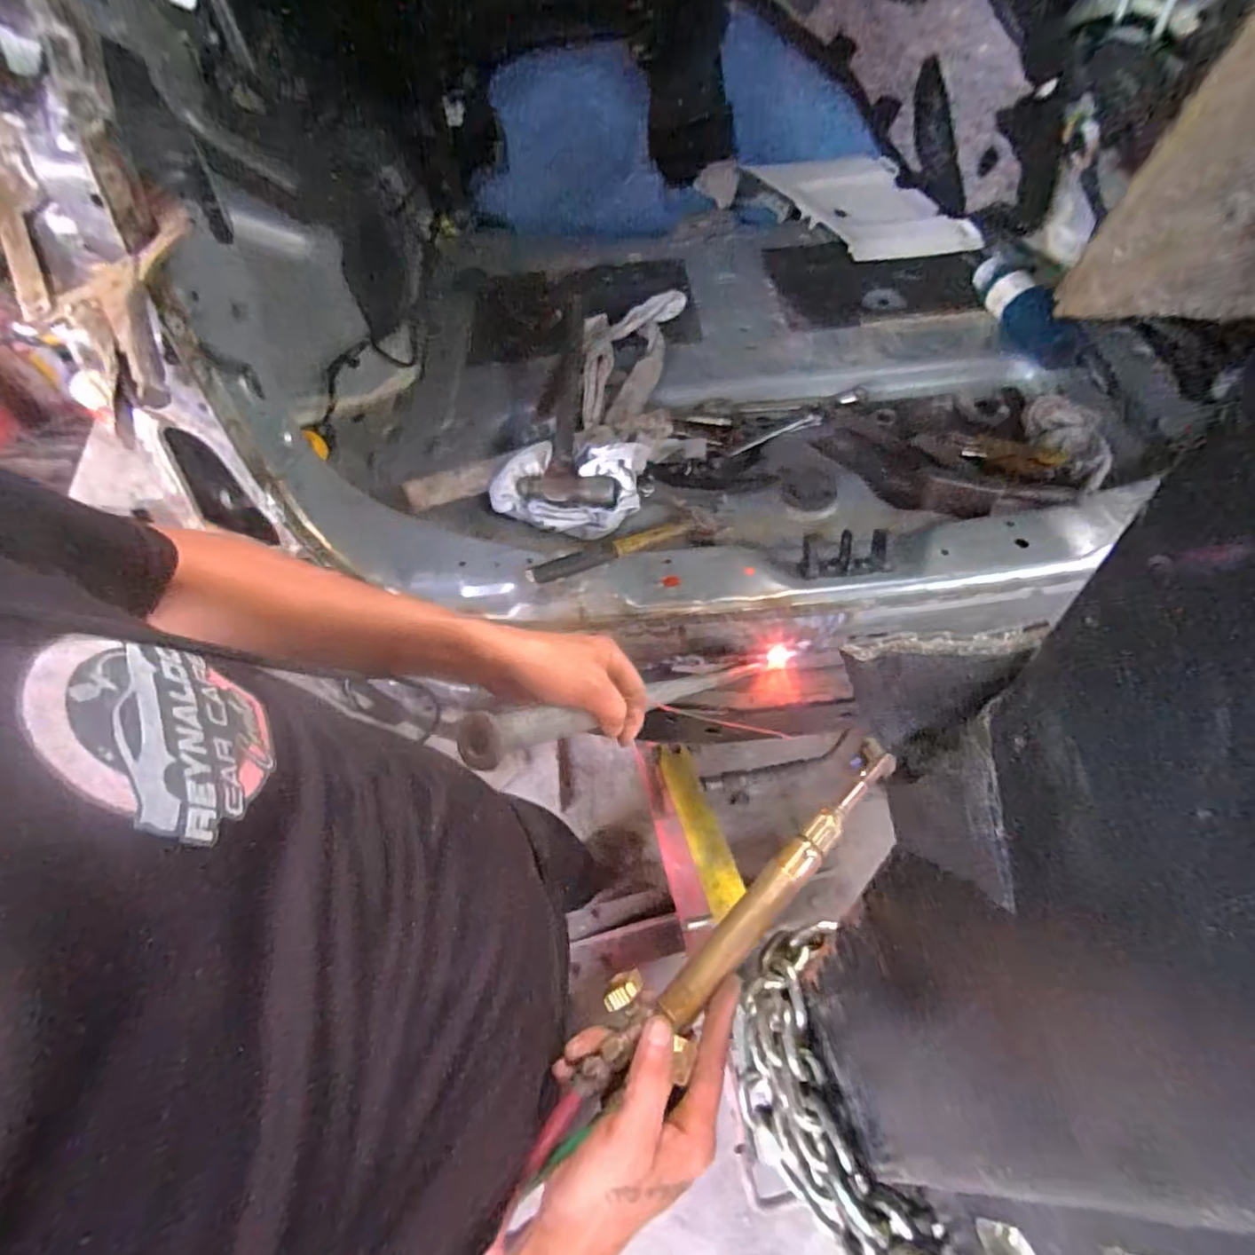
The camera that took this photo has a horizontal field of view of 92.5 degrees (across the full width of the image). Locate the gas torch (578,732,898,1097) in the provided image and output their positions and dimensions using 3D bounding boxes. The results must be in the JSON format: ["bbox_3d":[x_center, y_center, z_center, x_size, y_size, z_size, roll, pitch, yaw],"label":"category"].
[{"bbox_3d":[0.090,0.188,0.413,0.305,0.025,0.057,-39,62,-20],"label":"gas torch"}]

